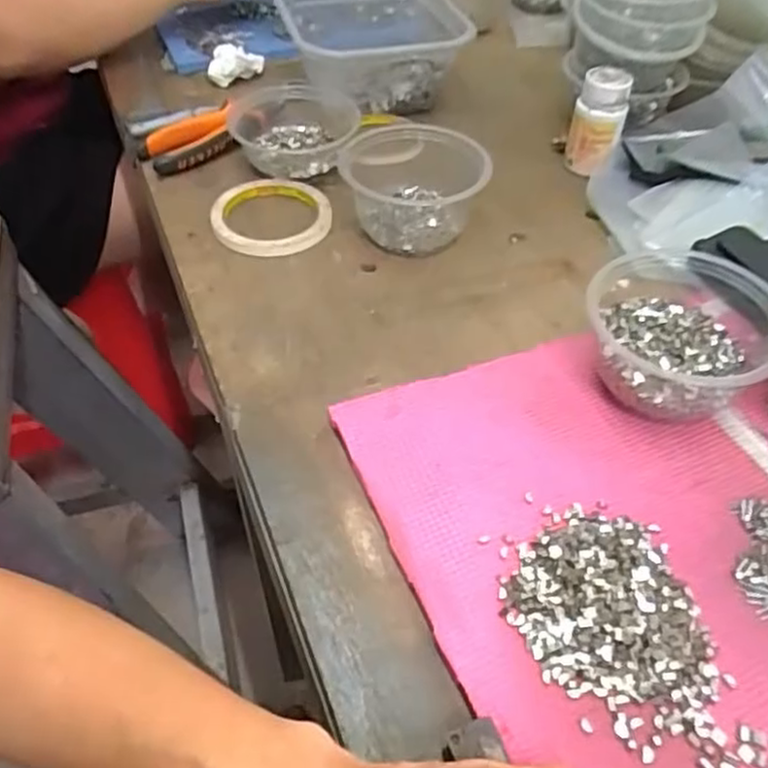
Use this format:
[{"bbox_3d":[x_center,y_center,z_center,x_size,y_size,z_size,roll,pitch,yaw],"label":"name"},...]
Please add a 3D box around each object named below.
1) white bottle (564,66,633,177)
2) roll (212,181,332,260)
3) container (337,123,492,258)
[{"bbox_3d":[0.189,-0.232,0.628,0.045,0.076,0.048,13,50,12],"label":"white bottle"},{"bbox_3d":[-0.093,-0.143,0.589,0.096,0.017,0.093,-2,48,-1],"label":"roll"},{"bbox_3d":[0.025,-0.168,0.586,0.102,0.063,0.134,-10,49,-8],"label":"container"}]

